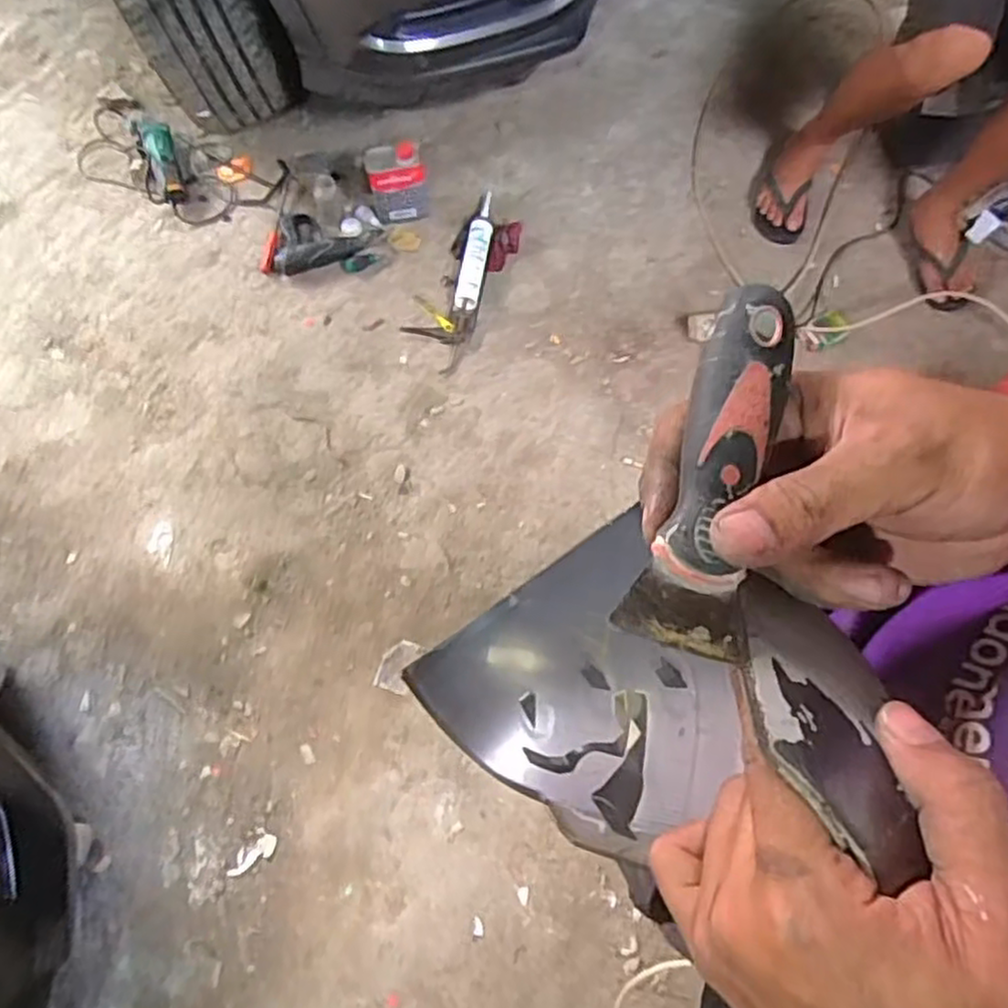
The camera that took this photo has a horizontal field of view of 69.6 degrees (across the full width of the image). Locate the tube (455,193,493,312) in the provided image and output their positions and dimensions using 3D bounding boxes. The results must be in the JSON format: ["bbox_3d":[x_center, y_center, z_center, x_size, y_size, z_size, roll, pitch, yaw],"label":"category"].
[{"bbox_3d":[-0.058,-0.588,1.644,0.058,0.052,0.329,9,71,5],"label":"tube"}]

